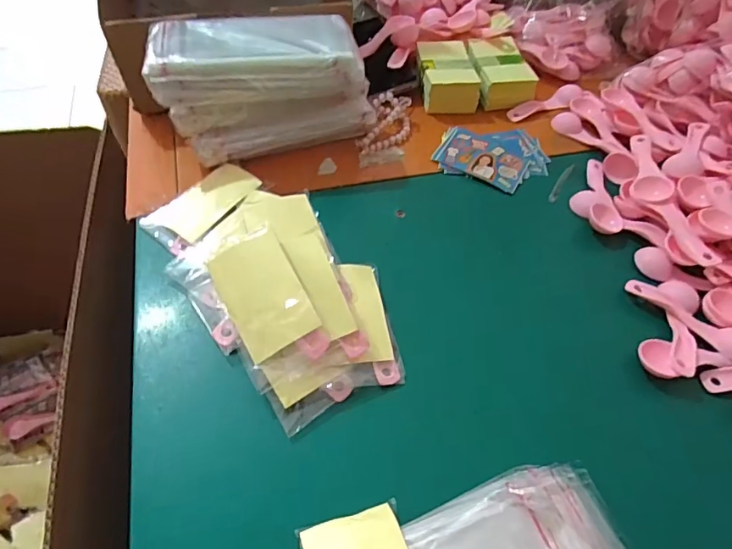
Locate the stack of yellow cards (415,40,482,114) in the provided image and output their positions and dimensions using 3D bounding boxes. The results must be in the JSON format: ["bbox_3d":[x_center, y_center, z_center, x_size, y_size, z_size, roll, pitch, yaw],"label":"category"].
[{"bbox_3d":[0.099,-0.246,0.591,0.065,0.036,0.102,-4,55,-7],"label":"stack of yellow cards"}]

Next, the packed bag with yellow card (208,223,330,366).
[{"bbox_3d":[-0.075,0.021,0.364,0.057,0.008,0.103,-29,80,0],"label":"packed bag with yellow card"}]

